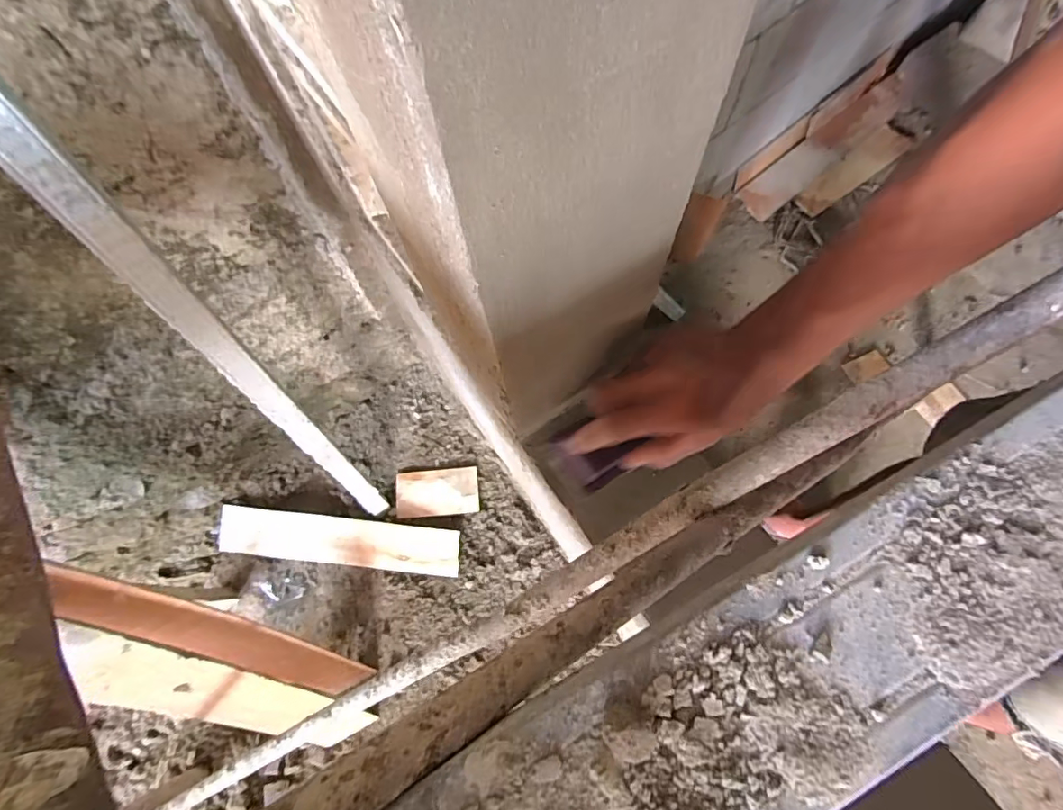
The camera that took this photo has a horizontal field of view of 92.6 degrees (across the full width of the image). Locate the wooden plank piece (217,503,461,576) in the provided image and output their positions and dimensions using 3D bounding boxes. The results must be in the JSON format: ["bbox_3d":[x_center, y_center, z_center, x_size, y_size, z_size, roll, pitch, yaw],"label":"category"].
[{"bbox_3d":[-0.417,0.297,1.113,0.511,0.019,0.105,7,87,-1],"label":"wooden plank piece"}]

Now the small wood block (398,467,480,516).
[{"bbox_3d":[-0.211,0.195,1.141,0.184,0.014,0.100,-5,71,1],"label":"small wood block"}]

